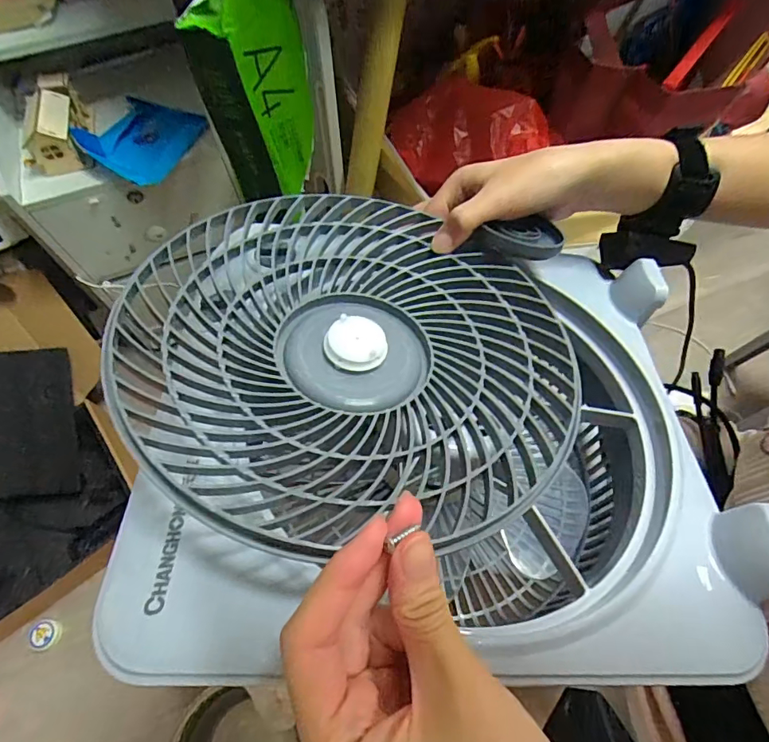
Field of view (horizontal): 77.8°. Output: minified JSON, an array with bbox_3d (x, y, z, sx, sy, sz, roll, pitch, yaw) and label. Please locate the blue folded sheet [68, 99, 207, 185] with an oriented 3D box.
[{"bbox_3d":[-0.352,-0.338,0.682,0.123,0.054,0.151,16,64,9],"label":"blue folded sheet"}]

